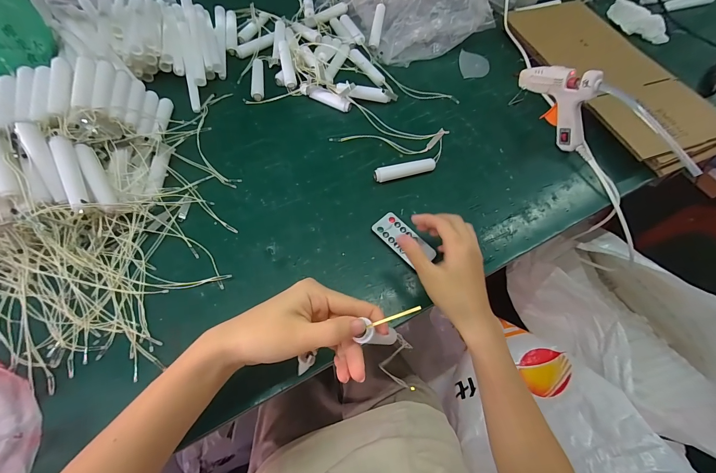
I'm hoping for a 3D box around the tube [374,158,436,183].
[{"bbox_3d":[0.067,-0.094,0.445,0.090,0.019,0.017,-15,65,-11],"label":"tube"}]

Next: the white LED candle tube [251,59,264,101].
[{"bbox_3d":[-0.167,-0.262,0.526,0.019,0.016,0.094,-6,63,-7],"label":"white LED candle tube"}]

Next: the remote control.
[{"bbox_3d":[0.056,0.003,0.398,0.038,0.010,0.081,-35,70,-19],"label":"remote control"}]

